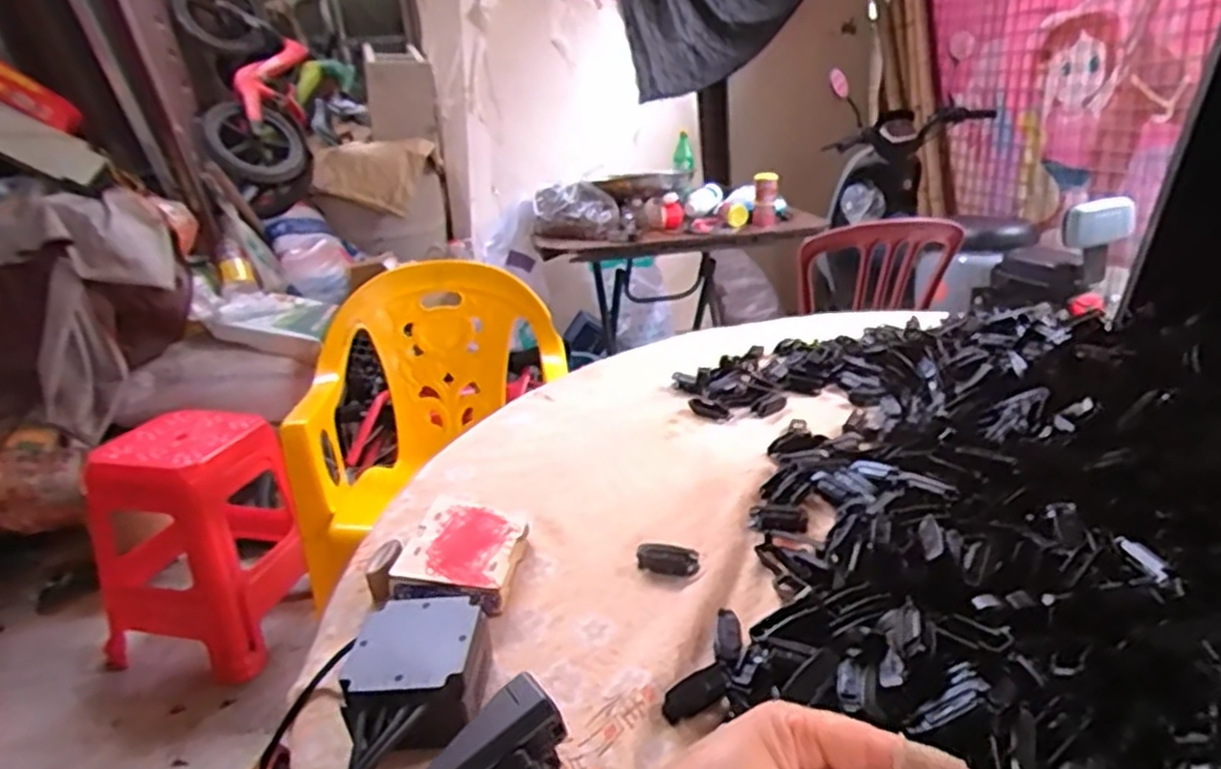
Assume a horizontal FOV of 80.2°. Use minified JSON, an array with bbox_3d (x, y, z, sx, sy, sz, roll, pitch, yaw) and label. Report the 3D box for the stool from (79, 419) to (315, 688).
[{"bbox_3d":[-0.924,0.340,1.673,0.391,0.486,0.380,0,23,12],"label":"stool"}]

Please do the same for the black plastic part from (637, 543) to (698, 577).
[{"bbox_3d":[0.045,0.139,0.578,0.051,0.014,0.019,6,25,25],"label":"black plastic part"}]

